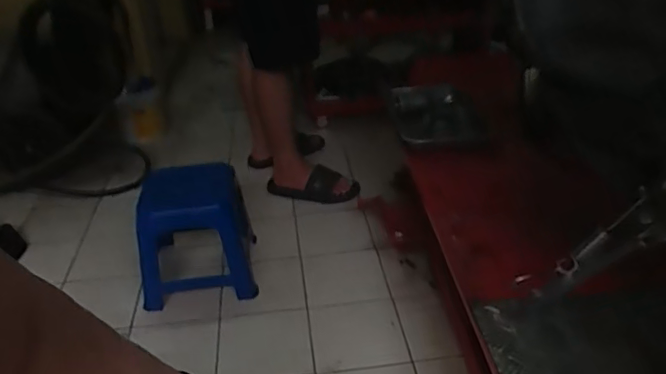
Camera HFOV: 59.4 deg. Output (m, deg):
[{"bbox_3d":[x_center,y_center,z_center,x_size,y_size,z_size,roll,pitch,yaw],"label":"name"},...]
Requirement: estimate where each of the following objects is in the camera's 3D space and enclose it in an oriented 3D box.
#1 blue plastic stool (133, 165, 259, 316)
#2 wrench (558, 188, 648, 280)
[{"bbox_3d":[-0.335,0.110,1.433,0.252,0.256,0.254,-8,30,-8],"label":"blue plastic stool"},{"bbox_3d":[0.271,0.048,0.588,0.022,0.117,0.011,30,22,-21],"label":"wrench"}]

